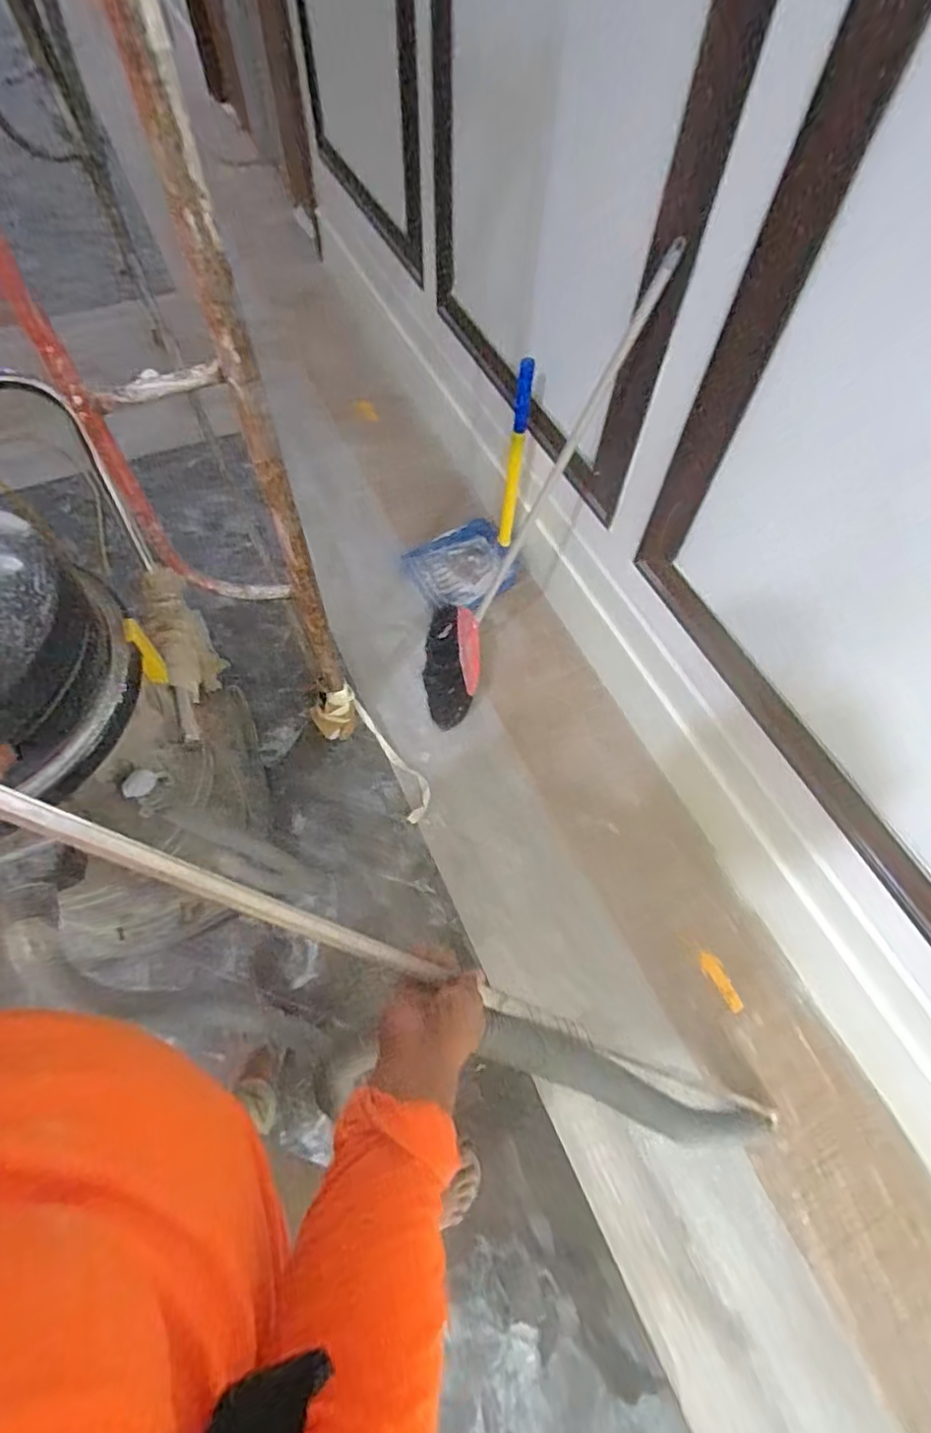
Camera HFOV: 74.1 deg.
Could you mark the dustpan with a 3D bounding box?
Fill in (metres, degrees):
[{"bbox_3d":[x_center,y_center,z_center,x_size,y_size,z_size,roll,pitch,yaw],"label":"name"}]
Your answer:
[{"bbox_3d":[-0.005,-0.589,1.600,0.326,0.560,0.353,-2,62,-3],"label":"dustpan"}]

